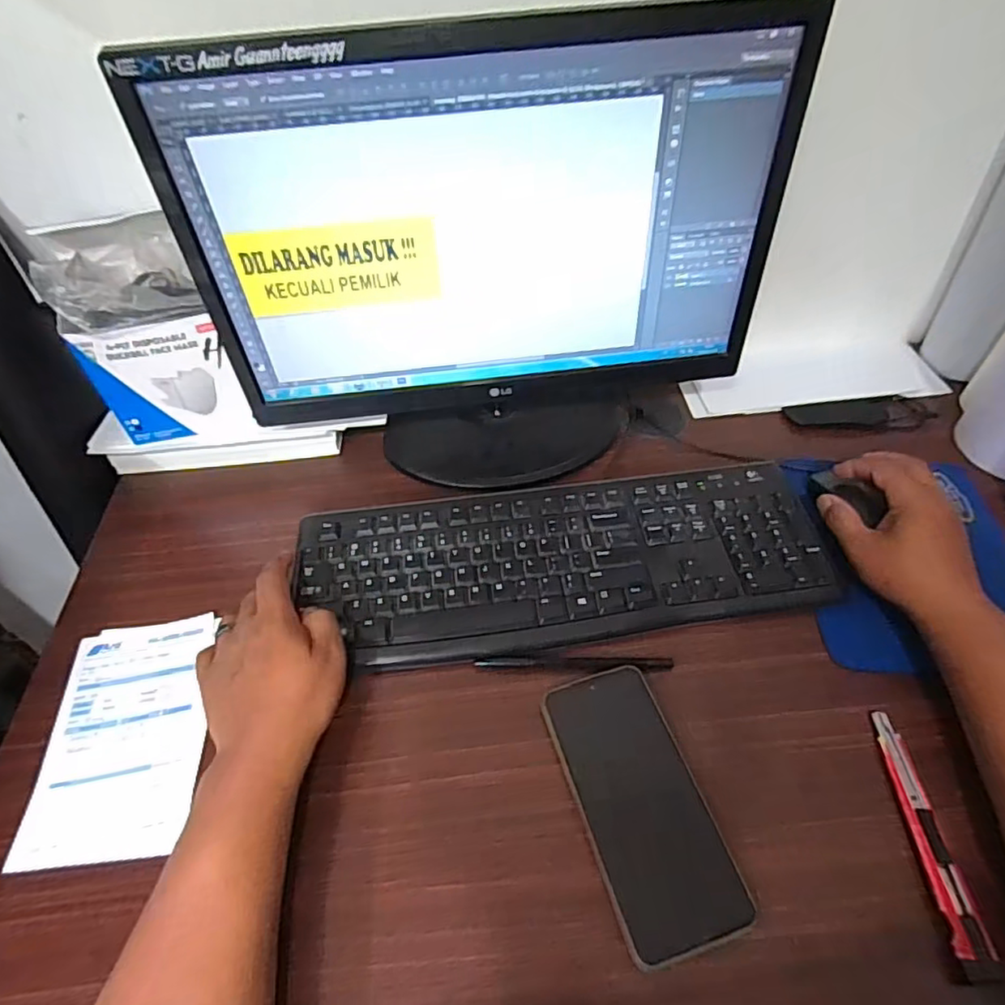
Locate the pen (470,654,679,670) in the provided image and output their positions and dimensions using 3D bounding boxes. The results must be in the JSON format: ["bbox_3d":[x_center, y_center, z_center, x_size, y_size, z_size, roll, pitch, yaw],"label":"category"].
[{"bbox_3d":[0.054,0.121,0.446,0.145,0.007,0.010,-1,51,5],"label":"pen"}]

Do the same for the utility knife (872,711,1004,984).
[{"bbox_3d":[0.262,0.201,0.362,0.019,0.012,0.144,-1,51,5],"label":"utility knife"}]

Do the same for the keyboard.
[{"bbox_3d":[0.049,0.047,0.497,0.424,0.015,0.152,-6,51,-2],"label":"keyboard"}]

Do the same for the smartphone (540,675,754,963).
[{"bbox_3d":[0.087,0.187,0.379,0.075,0.008,0.162,-16,52,-7],"label":"smartphone"}]

